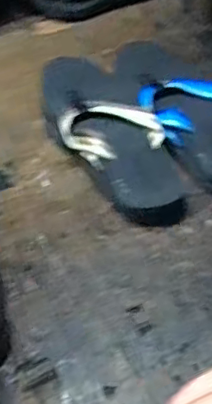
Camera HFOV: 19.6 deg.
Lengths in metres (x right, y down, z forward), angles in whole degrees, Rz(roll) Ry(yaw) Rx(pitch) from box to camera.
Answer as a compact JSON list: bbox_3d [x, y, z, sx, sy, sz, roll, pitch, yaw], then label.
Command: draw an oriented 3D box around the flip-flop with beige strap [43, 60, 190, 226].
[{"bbox_3d":[0.000,-0.079,0.700,0.113,0.052,0.254,-18,54,-19],"label":"flip-flop with beige strap"}]

